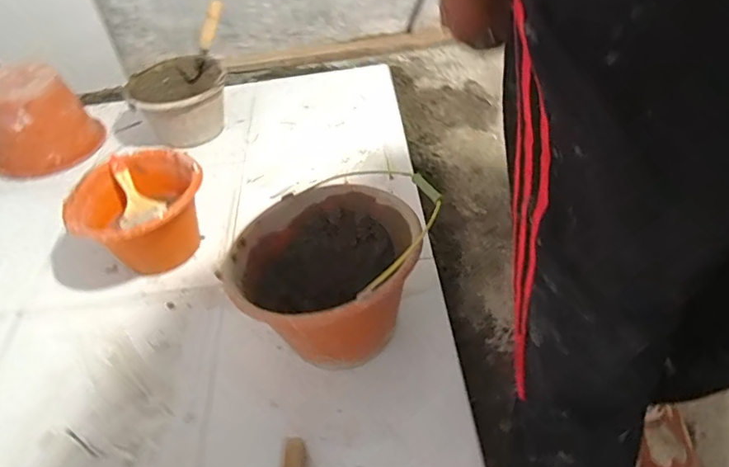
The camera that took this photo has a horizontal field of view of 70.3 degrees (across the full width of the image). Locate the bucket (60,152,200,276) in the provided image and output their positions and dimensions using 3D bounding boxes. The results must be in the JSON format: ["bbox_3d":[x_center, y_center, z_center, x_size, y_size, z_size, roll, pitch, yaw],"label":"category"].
[{"bbox_3d":[-0.437,-0.032,1.029,0.240,0.173,0.240,-4,45,4],"label":"bucket"}]

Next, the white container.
[{"bbox_3d":[-0.477,-0.333,1.347,0.224,0.157,0.246,-21,46,-13],"label":"white container"}]

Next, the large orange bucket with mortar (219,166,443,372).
[{"bbox_3d":[-0.056,0.084,0.825,0.280,0.211,0.257,-4,45,4],"label":"large orange bucket with mortar"}]

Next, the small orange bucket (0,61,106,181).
[{"bbox_3d":[-0.878,-0.304,1.351,0.271,0.220,0.249,-4,45,4],"label":"small orange bucket"}]

